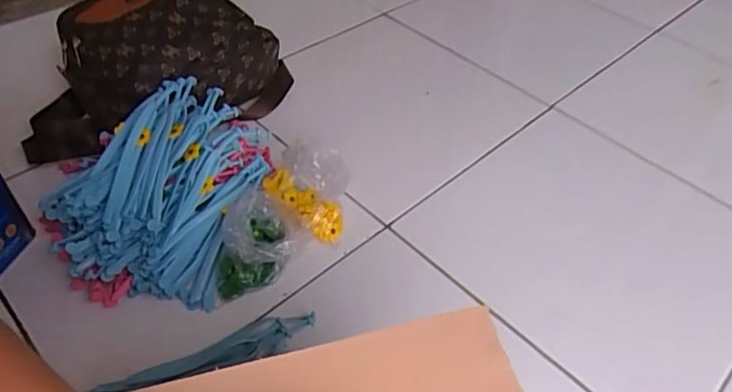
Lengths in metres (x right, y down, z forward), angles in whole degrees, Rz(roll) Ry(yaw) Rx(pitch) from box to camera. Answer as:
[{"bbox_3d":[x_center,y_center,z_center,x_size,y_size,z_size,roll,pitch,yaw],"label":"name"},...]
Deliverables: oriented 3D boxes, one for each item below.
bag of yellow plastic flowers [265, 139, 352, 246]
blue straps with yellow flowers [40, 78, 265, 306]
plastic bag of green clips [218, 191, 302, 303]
[{"bbox_3d":[-0.074,-0.014,0.683,0.109,0.089,0.120,-5,47,-9],"label":"bag of yellow plastic flowers"},{"bbox_3d":[-0.262,-0.016,0.652,0.232,0.134,0.257,13,47,8],"label":"blue straps with yellow flowers"},{"bbox_3d":[-0.128,0.053,0.643,0.102,0.063,0.108,-7,47,-11],"label":"plastic bag of green clips"}]

